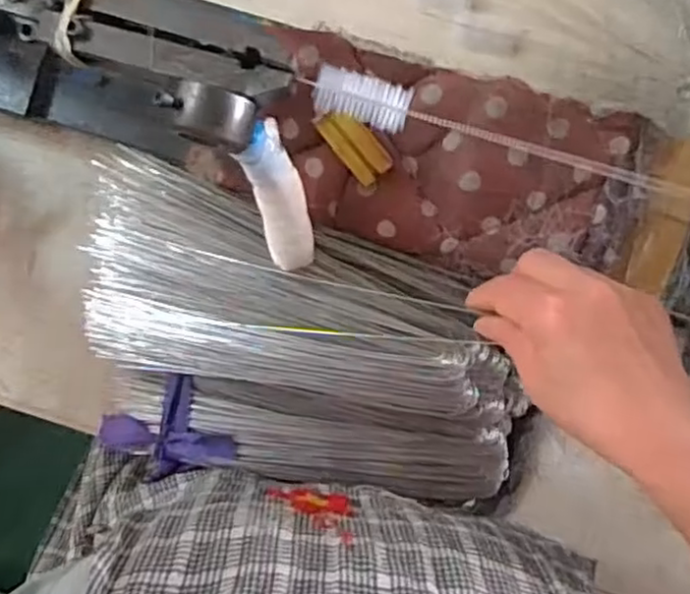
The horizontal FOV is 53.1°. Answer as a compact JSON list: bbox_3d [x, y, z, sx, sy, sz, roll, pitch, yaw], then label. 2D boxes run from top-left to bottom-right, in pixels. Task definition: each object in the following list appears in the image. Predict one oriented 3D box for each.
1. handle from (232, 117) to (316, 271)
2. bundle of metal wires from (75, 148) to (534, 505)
[{"bbox_3d":[-0.035,-0.051,0.374,0.025,0.014,0.095,-12,133,2],"label":"handle"},{"bbox_3d":[-0.032,0.037,0.443,0.310,0.039,0.172,19,93,1],"label":"bundle of metal wires"}]

